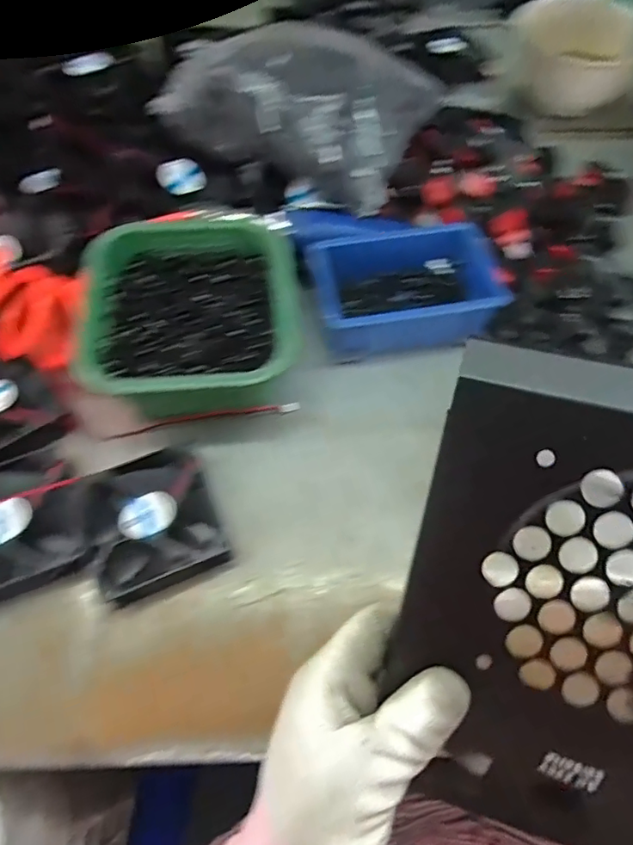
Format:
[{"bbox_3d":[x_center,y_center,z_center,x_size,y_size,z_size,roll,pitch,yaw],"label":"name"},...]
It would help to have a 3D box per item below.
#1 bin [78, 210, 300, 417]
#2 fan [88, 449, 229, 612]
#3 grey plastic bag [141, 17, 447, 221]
[{"bbox_3d":[-0.097,-0.086,0.429,0.158,0.071,0.175,-6,60,-3],"label":"bin"},{"bbox_3d":[-0.119,0.067,0.369,0.092,0.031,0.102,-19,62,-10],"label":"fan"},{"bbox_3d":[-0.007,-0.305,0.488,0.211,0.093,0.184,18,62,10],"label":"grey plastic bag"}]

